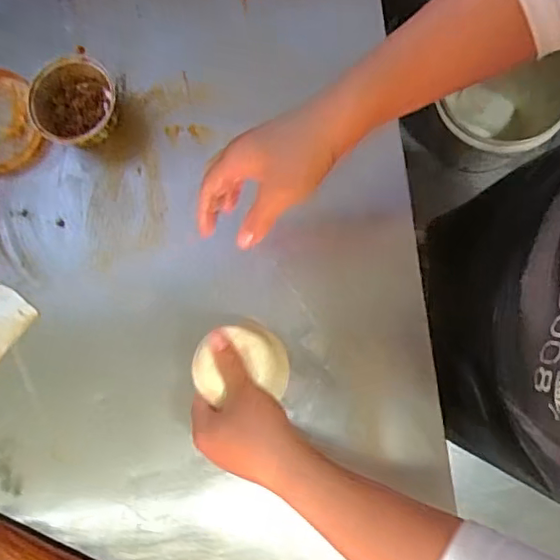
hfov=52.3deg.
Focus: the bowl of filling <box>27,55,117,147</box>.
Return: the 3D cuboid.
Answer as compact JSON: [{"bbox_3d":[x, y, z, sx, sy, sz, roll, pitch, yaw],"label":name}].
[{"bbox_3d":[-0.191,-0.164,0.535,0.083,0.046,0.067,-40,80,-3],"label":"bowl of filling"}]

